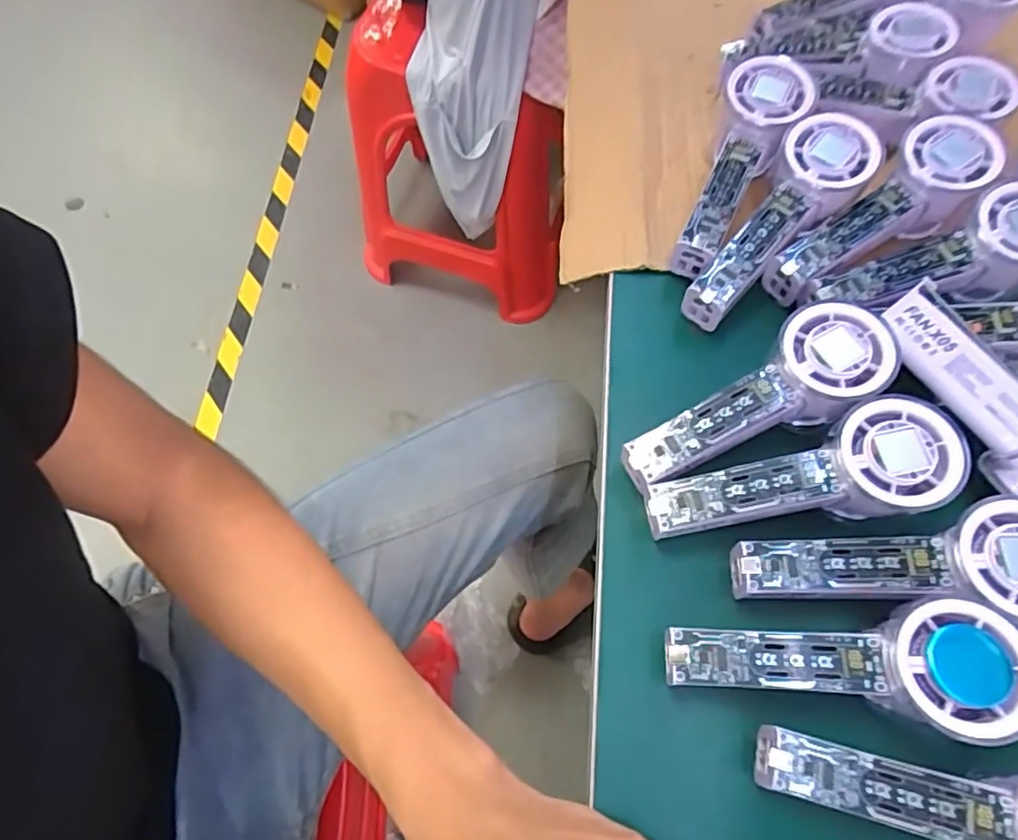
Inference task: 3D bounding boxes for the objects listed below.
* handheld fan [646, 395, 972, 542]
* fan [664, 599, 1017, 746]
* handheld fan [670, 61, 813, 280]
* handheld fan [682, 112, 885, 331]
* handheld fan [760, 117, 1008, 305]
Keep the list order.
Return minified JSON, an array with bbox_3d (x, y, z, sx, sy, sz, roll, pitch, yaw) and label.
[{"bbox_3d":[0.148,0.032,0.320,0.151,0.029,0.052,-14,67,10],"label":"handheld fan"},{"bbox_3d":[0.150,0.114,0.289,0.148,0.039,0.051,-3,66,14],"label":"fan"},{"bbox_3d":[0.147,-0.166,0.398,0.048,0.036,0.155,25,83,10],"label":"handheld fan"},{"bbox_3d":[0.161,-0.122,0.379,0.052,0.027,0.148,40,90,15],"label":"handheld fan"},{"bbox_3d":[0.229,-0.124,0.391,0.152,0.048,0.058,-33,70,4],"label":"handheld fan"}]

